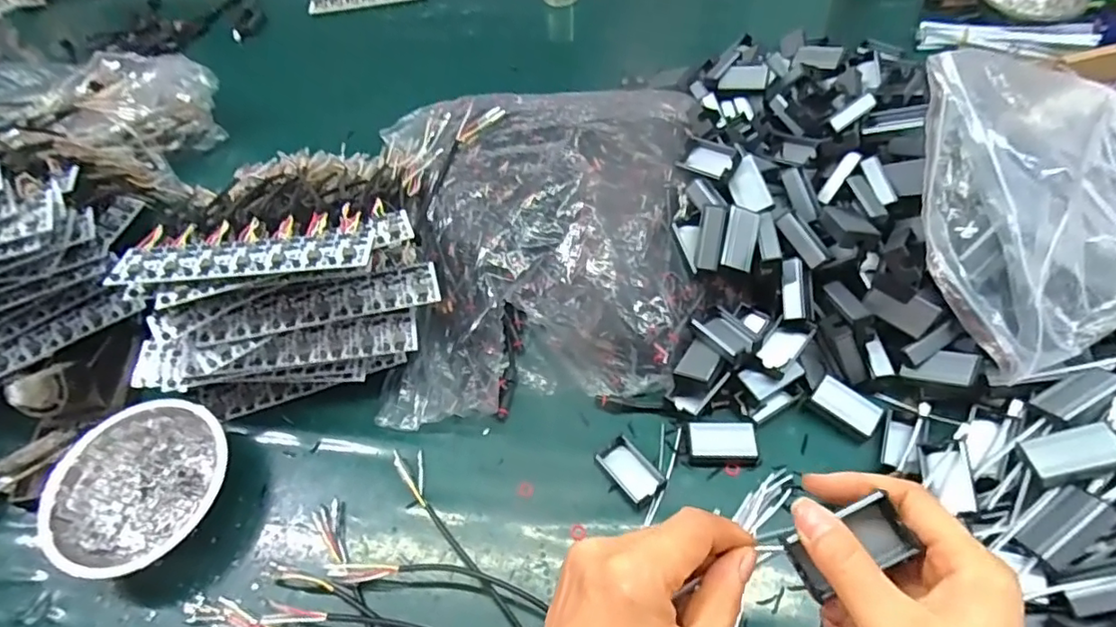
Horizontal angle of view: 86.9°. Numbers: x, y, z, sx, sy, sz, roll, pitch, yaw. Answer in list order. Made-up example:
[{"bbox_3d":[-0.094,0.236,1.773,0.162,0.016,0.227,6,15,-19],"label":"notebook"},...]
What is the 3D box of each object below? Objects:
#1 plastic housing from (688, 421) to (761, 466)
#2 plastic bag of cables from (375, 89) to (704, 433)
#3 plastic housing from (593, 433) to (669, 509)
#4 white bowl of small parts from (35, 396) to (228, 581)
[{"bbox_3d":[0.130,0.102,0.462,0.053,0.015,0.032,0,55,4],"label":"plastic housing"},{"bbox_3d":[-0.017,-0.079,0.552,0.297,0.097,0.343,-4,55,2],"label":"plastic bag of cables"},{"bbox_3d":[0.057,0.122,0.456,0.028,0.014,0.051,-38,61,-20],"label":"plastic housing"},{"bbox_3d":[-0.318,0.130,0.452,0.117,0.038,0.126,-2,55,3],"label":"white bowl of small parts"}]

